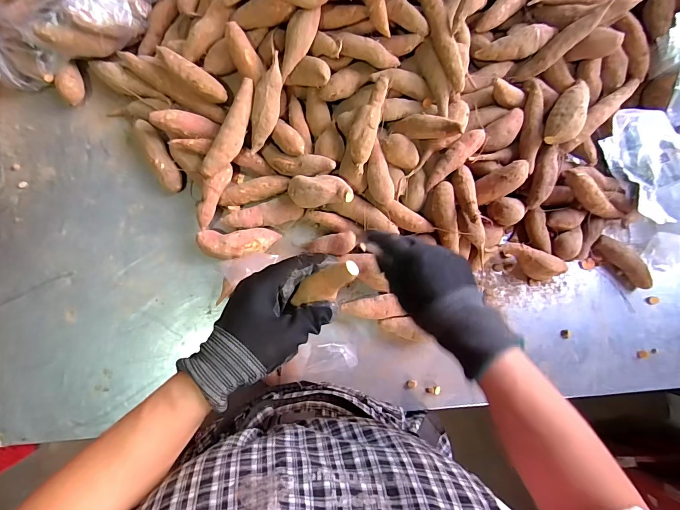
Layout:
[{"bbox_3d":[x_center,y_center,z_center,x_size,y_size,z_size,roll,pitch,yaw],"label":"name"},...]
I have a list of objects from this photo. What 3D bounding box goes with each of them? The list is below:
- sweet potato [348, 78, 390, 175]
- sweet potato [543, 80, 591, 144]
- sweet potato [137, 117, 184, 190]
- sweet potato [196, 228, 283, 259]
[{"bbox_3d":[0.038,-0.187,0.512,0.037,0.029,0.131,17,95,-3],"label":"sweet potato"},{"bbox_3d":[0.343,-0.211,0.536,0.050,0.042,0.109,36,81,0],"label":"sweet potato"},{"bbox_3d":[-0.268,-0.147,0.541,0.029,0.031,0.112,-29,86,-8],"label":"sweet potato"},{"bbox_3d":[-0.148,-0.016,0.535,0.112,0.037,0.042,-4,83,-6],"label":"sweet potato"}]

